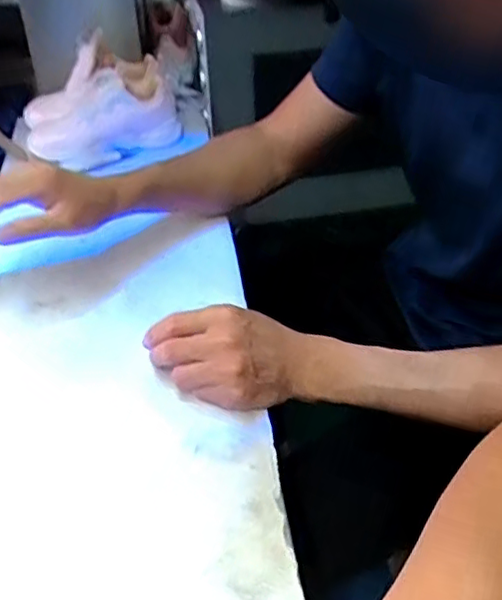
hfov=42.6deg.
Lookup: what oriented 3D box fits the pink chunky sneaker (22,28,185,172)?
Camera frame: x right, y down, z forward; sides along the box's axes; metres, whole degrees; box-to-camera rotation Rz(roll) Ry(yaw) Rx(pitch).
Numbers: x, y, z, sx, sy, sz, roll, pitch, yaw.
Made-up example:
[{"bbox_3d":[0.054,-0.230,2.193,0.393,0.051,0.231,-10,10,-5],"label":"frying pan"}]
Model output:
[{"bbox_3d":[-0.219,-0.290,0.918,0.206,0.125,0.152,-14,40,-12],"label":"pink chunky sneaker"}]

